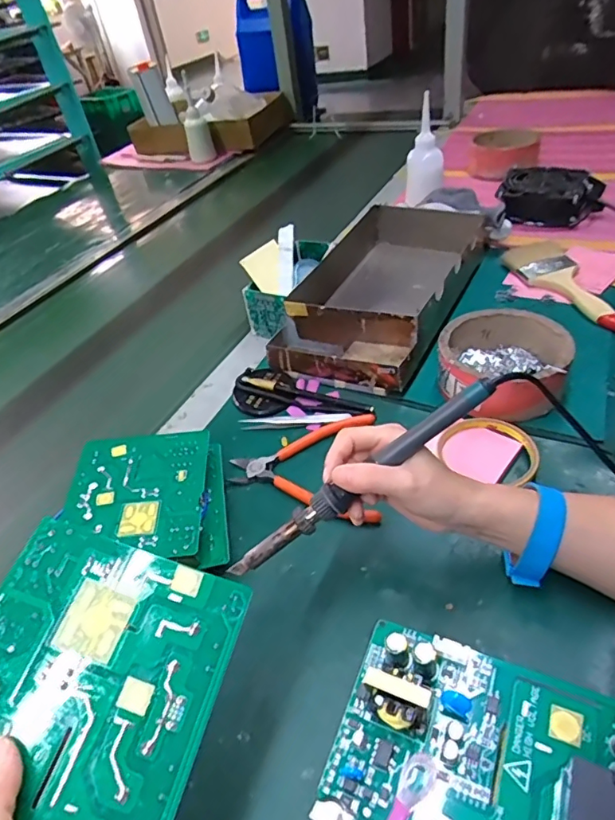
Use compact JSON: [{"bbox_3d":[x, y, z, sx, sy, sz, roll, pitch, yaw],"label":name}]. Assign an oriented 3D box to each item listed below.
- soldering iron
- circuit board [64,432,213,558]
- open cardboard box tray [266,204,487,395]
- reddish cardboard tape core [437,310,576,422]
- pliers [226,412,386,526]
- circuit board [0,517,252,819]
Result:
[{"bbox_3d":[0.034,0.047,0.337,0.207,0.015,0.016,-38,48,4],"label":"soldering iron"},{"bbox_3d":[-0.144,0.067,0.435,0.112,0.004,0.128,-8,41,3],"label":"circuit board"},{"bbox_3d":[0.099,-0.157,0.655,0.187,0.068,0.336,13,46,25],"label":"open cardboard box tray"},{"bbox_3d":[0.197,-0.051,0.524,0.120,0.051,0.114,-6,41,5],"label":"reddish cardboard tape core"},{"bbox_3d":[-0.004,0.053,0.484,0.137,0.011,0.125,-5,41,6],"label":"pliers"},{"bbox_3d":[-0.100,0.125,0.230,0.113,0.004,0.129,18,58,3],"label":"circuit board"}]

